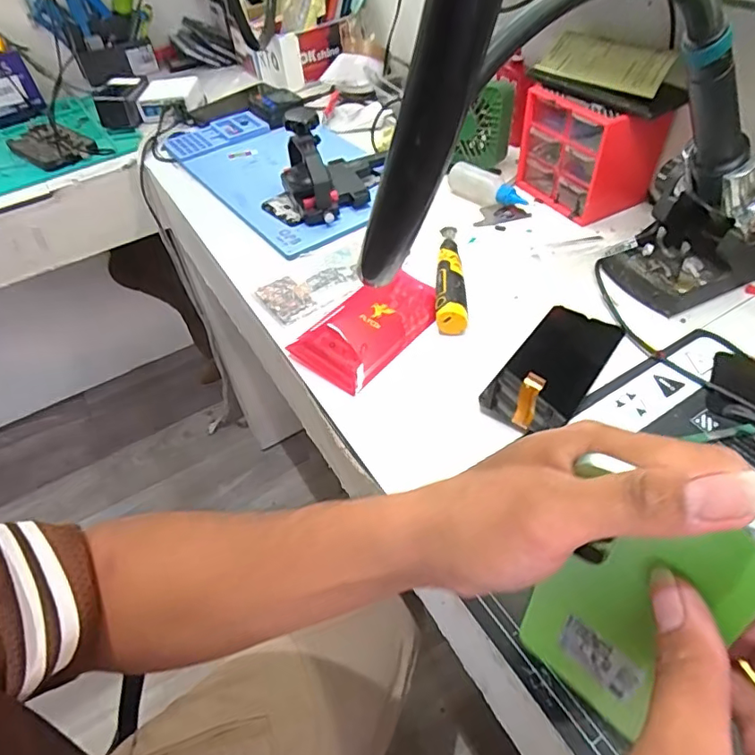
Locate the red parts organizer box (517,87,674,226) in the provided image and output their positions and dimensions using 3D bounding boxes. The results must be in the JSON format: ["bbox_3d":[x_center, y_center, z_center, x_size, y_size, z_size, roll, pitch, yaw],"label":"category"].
[{"bbox_3d":[0.242,-0.261,0.604,0.085,0.117,0.145,-24,50,-15],"label":"red parts organizer box"}]

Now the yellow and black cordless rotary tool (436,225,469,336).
[{"bbox_3d":[0.075,-0.111,0.546,0.029,0.029,0.162,-1,49,6],"label":"yellow and black cordless rotary tool"}]

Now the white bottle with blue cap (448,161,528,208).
[{"bbox_3d":[0.137,-0.236,0.656,0.041,0.030,0.103,-36,54,-23],"label":"white bottle with blue cap"}]

